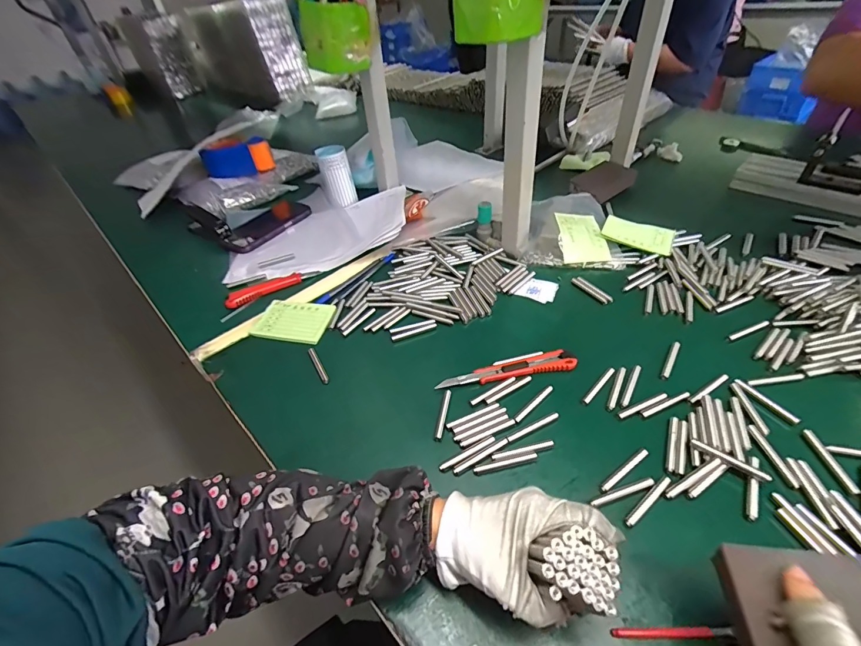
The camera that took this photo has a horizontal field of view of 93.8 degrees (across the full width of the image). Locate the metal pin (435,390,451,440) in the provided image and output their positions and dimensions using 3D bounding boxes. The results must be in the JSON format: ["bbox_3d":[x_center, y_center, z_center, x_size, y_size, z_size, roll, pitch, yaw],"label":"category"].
[{"bbox_3d":[0.014,0.091,0.407,0.007,0.004,0.059,5,43,11],"label":"metal pin"}]

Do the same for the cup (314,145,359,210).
[{"bbox_3d":[-0.175,-0.274,0.761,0.056,0.097,0.068,-16,43,-10],"label":"cup"}]

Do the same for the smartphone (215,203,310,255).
[{"bbox_3d":[-0.310,-0.186,0.758,0.087,0.011,0.158,22,50,28],"label":"smartphone"}]

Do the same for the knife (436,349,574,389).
[{"bbox_3d":[0.083,0.051,0.439,0.150,0.007,0.024,-8,42,-4],"label":"knife"}]

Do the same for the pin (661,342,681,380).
[{"bbox_3d":[0.259,0.039,0.434,0.008,0.004,0.060,24,49,29],"label":"pin"}]

